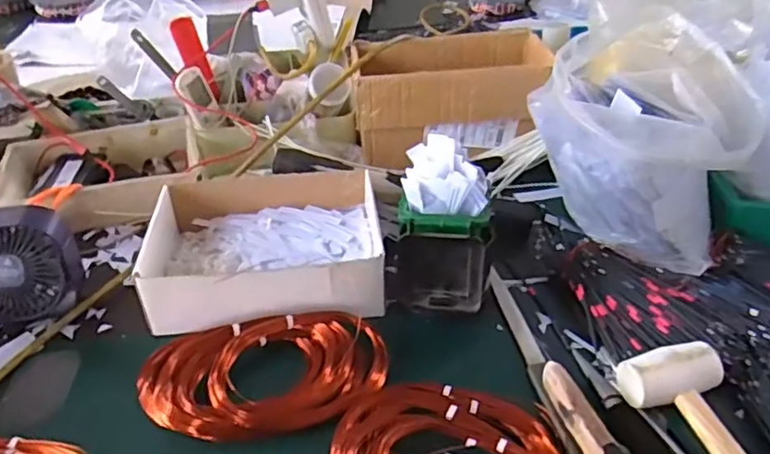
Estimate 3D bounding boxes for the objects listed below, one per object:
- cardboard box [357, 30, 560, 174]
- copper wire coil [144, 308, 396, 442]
[{"bbox_3d":[0.095,-0.196,0.896,0.279,0.114,0.161,-3,37,-3],"label":"cardboard box"},{"bbox_3d":[-0.113,0.134,0.568,0.228,0.049,0.112,-1,37,-1],"label":"copper wire coil"}]

